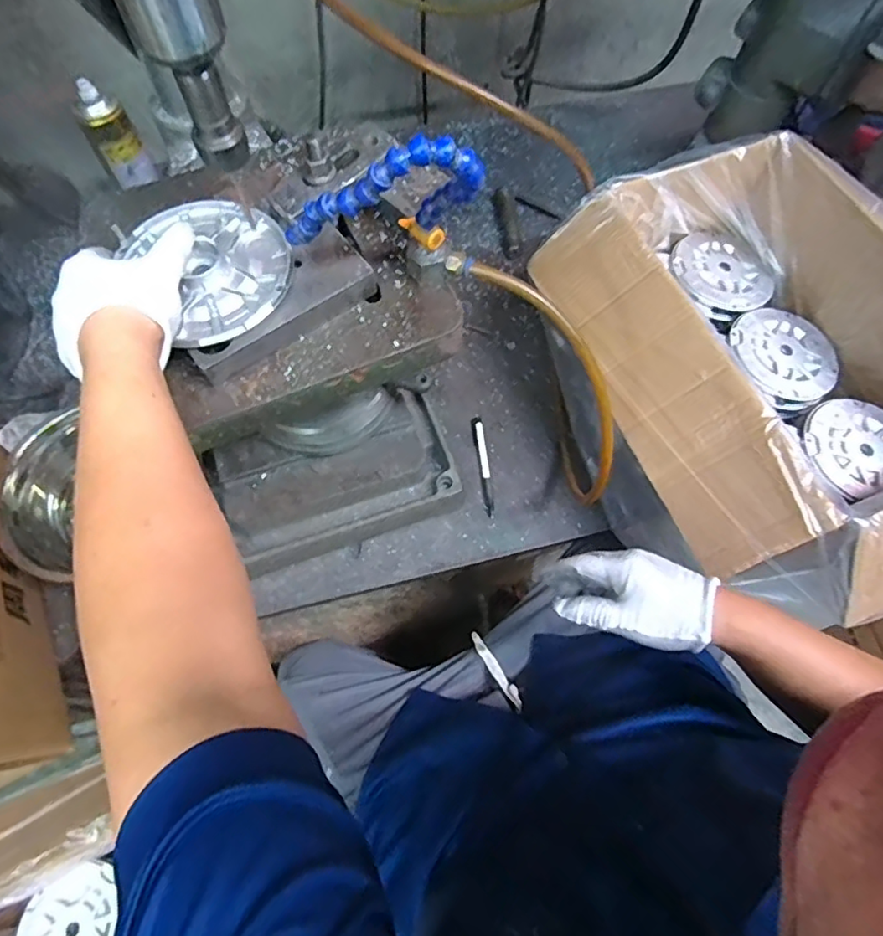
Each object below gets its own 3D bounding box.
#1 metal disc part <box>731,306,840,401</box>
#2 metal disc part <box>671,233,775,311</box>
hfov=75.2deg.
[{"bbox_3d":[0.433,-0.146,0.721,0.129,0.017,0.130,13,66,5],"label":"metal disc part"},{"bbox_3d":[0.374,-0.262,0.767,0.108,0.011,0.132,-29,69,-13],"label":"metal disc part"}]

